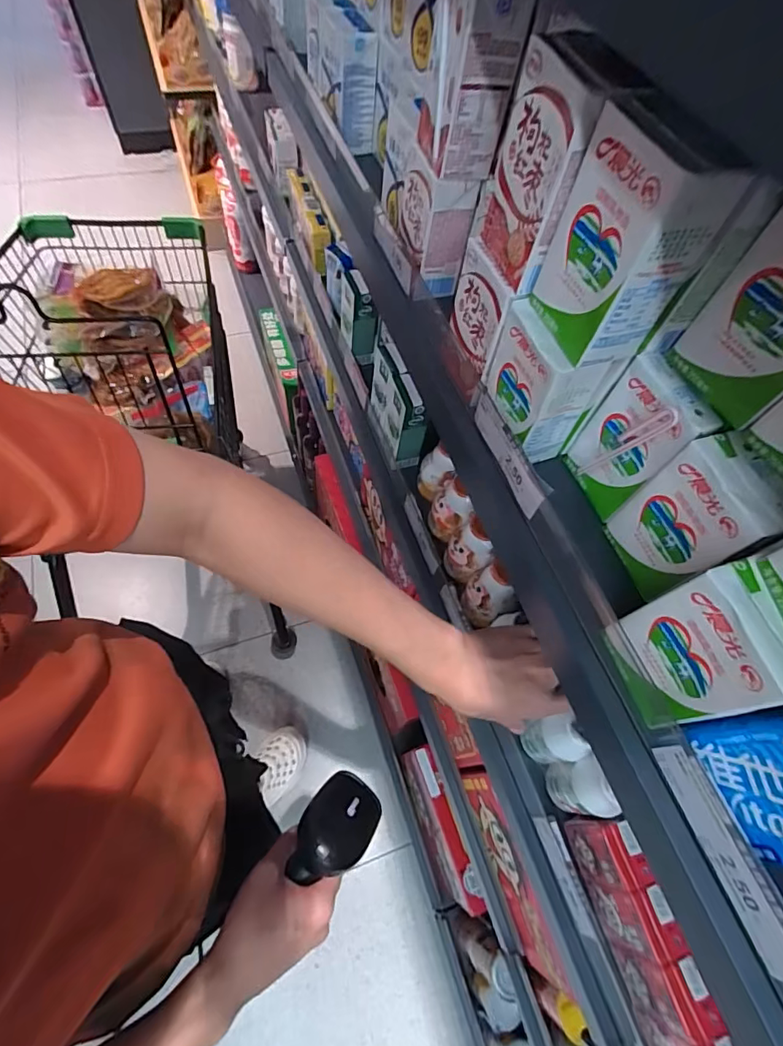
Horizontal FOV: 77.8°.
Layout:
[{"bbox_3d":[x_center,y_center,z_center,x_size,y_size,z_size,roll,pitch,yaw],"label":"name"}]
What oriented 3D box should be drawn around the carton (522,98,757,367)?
[{"bbox_3d":[0.121,-0.147,0.260,0.050,0.105,0.066,-17,63,-14],"label":"carton"}]

